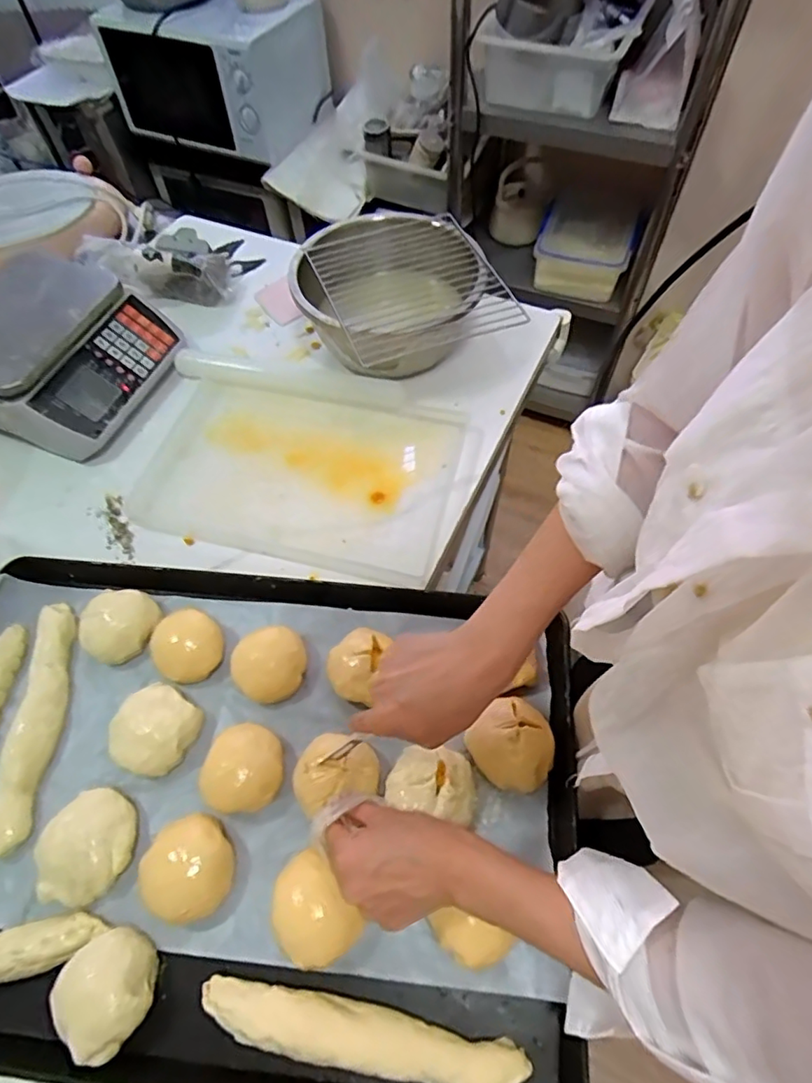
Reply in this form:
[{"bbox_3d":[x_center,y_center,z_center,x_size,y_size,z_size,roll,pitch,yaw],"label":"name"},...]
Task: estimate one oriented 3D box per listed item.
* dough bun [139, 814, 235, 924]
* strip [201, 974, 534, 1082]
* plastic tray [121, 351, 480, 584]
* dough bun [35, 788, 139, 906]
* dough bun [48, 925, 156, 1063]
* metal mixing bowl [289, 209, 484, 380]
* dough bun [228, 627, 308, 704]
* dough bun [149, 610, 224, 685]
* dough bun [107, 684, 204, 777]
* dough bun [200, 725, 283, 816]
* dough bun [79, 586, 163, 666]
[{"bbox_3d":[-0.177,0.268,0.461,0.070,0.032,0.072,-1,59,2],"label":"dough bun"},{"bbox_3d":[-0.033,0.356,0.401,0.233,0.021,0.039,8,60,7],"label":"strip"},{"bbox_3d":[-0.136,-0.102,0.687,0.403,0.025,0.263,14,61,11],"label":"plastic tray"},{"bbox_3d":[-0.264,0.253,0.461,0.067,0.034,0.080,34,66,20],"label":"dough bun"},{"bbox_3d":[-0.222,0.333,0.416,0.067,0.034,0.068,37,67,21],"label":"dough bun"},{"bbox_3d":[-0.018,-0.320,0.755,0.234,0.106,0.238,-1,59,2],"label":"metal mixing bowl"},{"bbox_3d":[-0.130,0.119,0.541,0.064,0.032,0.069,-1,59,2],"label":"dough bun"},{"bbox_3d":[-0.214,0.103,0.551,0.063,0.028,0.066,-1,59,2],"label":"dough bun"},{"bbox_3d":[-0.233,0.176,0.521,0.069,0.035,0.074,-1,59,2],"label":"dough bun"},{"bbox_3d":[-0.140,0.198,0.494,0.067,0.038,0.074,-5,59,0],"label":"dough bun"},{"bbox_3d":[-0.288,0.084,0.564,0.067,0.031,0.072,-1,59,2],"label":"dough bun"}]

